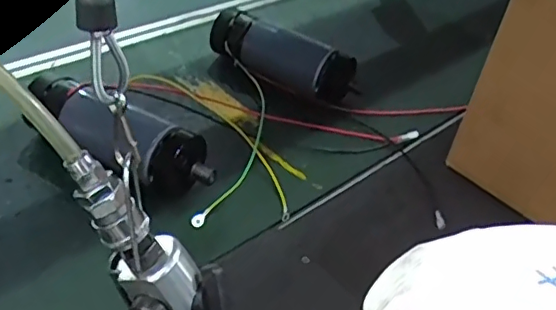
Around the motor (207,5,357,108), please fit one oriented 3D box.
[{"bbox_3d":[0.003,-0.141,0.812,0.225,0.075,0.061,26,40,22],"label":"motor"}]

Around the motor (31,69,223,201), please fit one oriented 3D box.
[{"bbox_3d":[-0.177,-0.019,0.619,0.234,0.083,0.071,22,38,16],"label":"motor"}]

